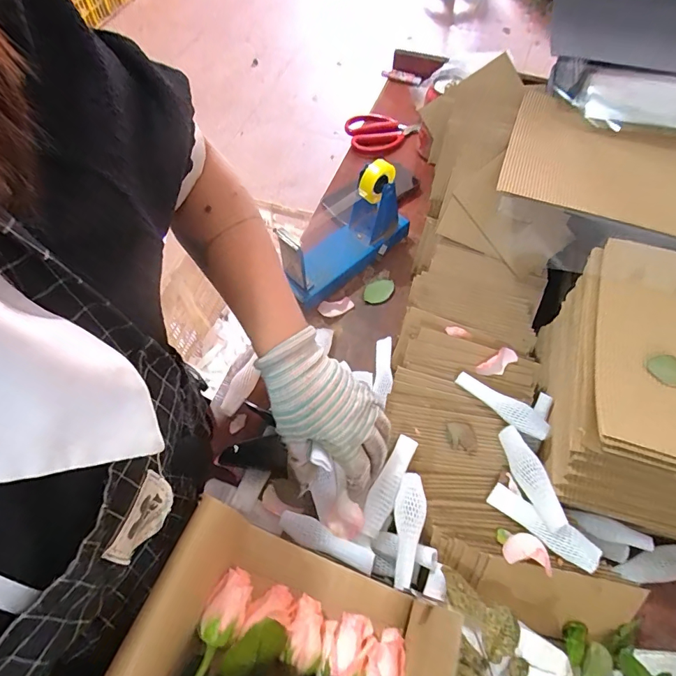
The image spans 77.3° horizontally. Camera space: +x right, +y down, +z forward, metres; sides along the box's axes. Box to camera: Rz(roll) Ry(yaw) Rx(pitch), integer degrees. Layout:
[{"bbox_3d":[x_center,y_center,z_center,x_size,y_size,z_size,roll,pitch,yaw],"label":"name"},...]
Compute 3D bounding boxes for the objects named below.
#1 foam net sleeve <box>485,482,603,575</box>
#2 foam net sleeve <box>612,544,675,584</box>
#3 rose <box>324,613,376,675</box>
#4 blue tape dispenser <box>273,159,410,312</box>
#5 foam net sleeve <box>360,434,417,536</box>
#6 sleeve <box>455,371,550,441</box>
[{"bbox_3d":[0.182,0.166,0.377,0.095,0.014,0.025,30,65,31],"label":"foam net sleeve"},{"bbox_3d":[0.311,0.219,0.408,0.074,0.013,0.029,-22,55,3],"label":"foam net sleeve"},{"bbox_3d":[0.009,0.218,0.299,0.027,0.023,0.038,27,66,14],"label":"rose"},{"bbox_3d":[0.012,-0.145,0.552,0.076,0.124,0.180,40,69,19],"label":"blue tape dispenser"},{"bbox_3d":[0.049,0.141,0.403,0.023,0.018,0.095,27,66,14],"label":"foam net sleeve"},{"bbox_3d":[0.169,0.066,0.434,0.026,0.021,0.097,-40,69,-19],"label":"sleeve"}]

